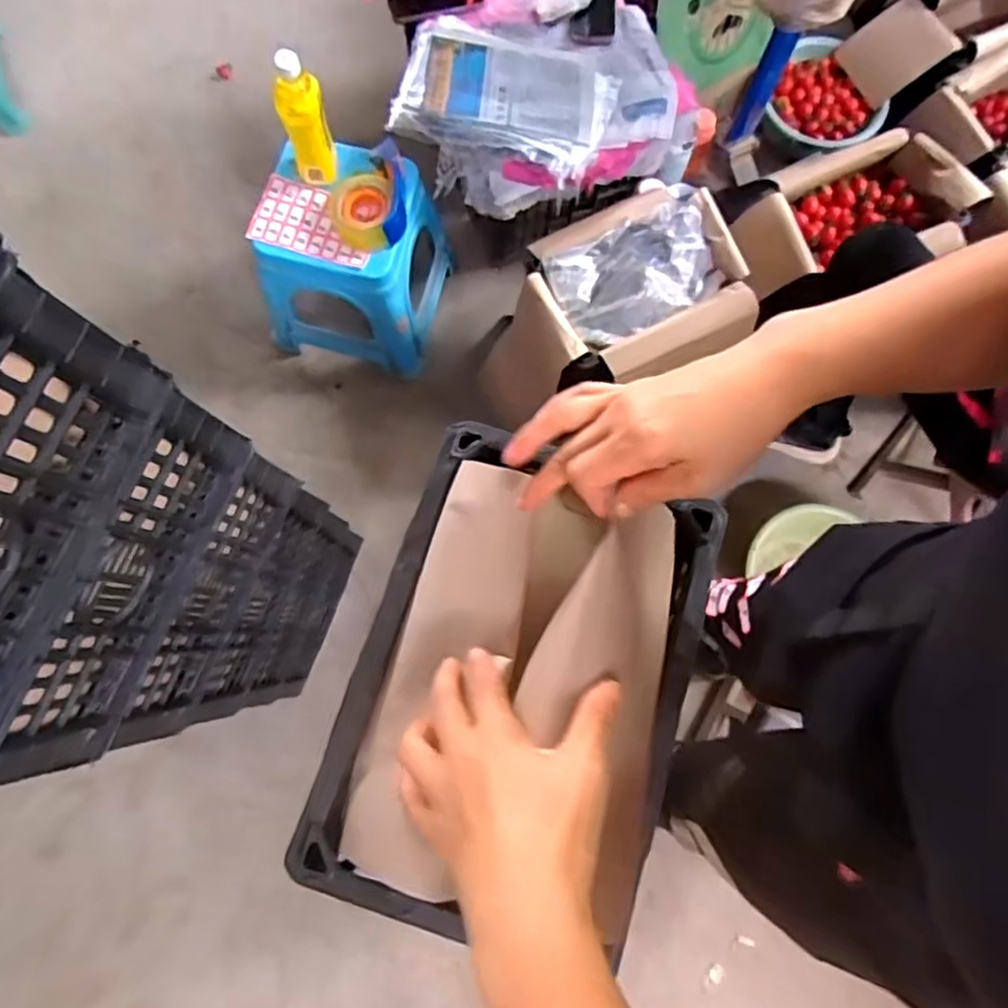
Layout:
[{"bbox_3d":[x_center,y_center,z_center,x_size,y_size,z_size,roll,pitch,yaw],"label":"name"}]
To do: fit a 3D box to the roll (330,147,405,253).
[{"bbox_3d":[-0.211,-0.472,1.051,0.127,0.050,0.117,0,77,-2],"label":"roll"}]

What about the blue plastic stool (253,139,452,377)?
[{"bbox_3d":[-0.275,-0.432,1.184,0.298,0.260,0.273,11,77,1],"label":"blue plastic stool"}]

